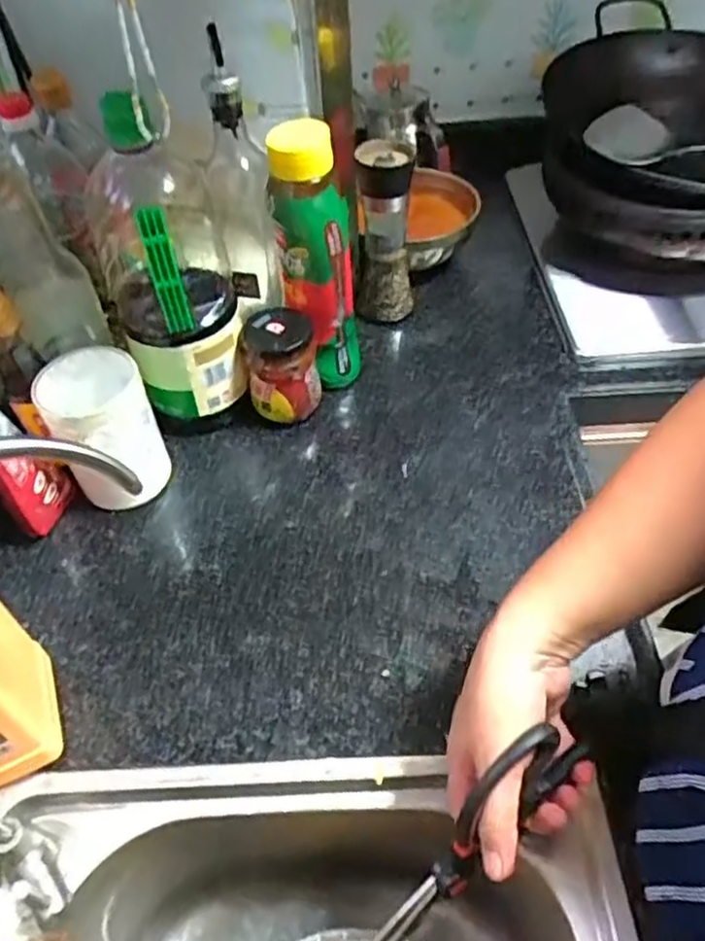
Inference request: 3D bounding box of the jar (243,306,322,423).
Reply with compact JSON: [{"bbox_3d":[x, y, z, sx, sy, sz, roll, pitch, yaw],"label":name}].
[{"bbox_3d":[-0.065,-0.097,0.667,0.063,0.109,0.062,-2,49,0],"label":"jar"}]

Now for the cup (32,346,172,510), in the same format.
[{"bbox_3d":[-0.215,-0.035,0.608,0.083,0.124,0.082,-1,49,1],"label":"cup"}]

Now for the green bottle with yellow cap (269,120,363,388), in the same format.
[{"bbox_3d":[-0.032,-0.184,0.642,0.052,0.256,0.059,-28,53,-21],"label":"green bottle with yellow cap"}]

